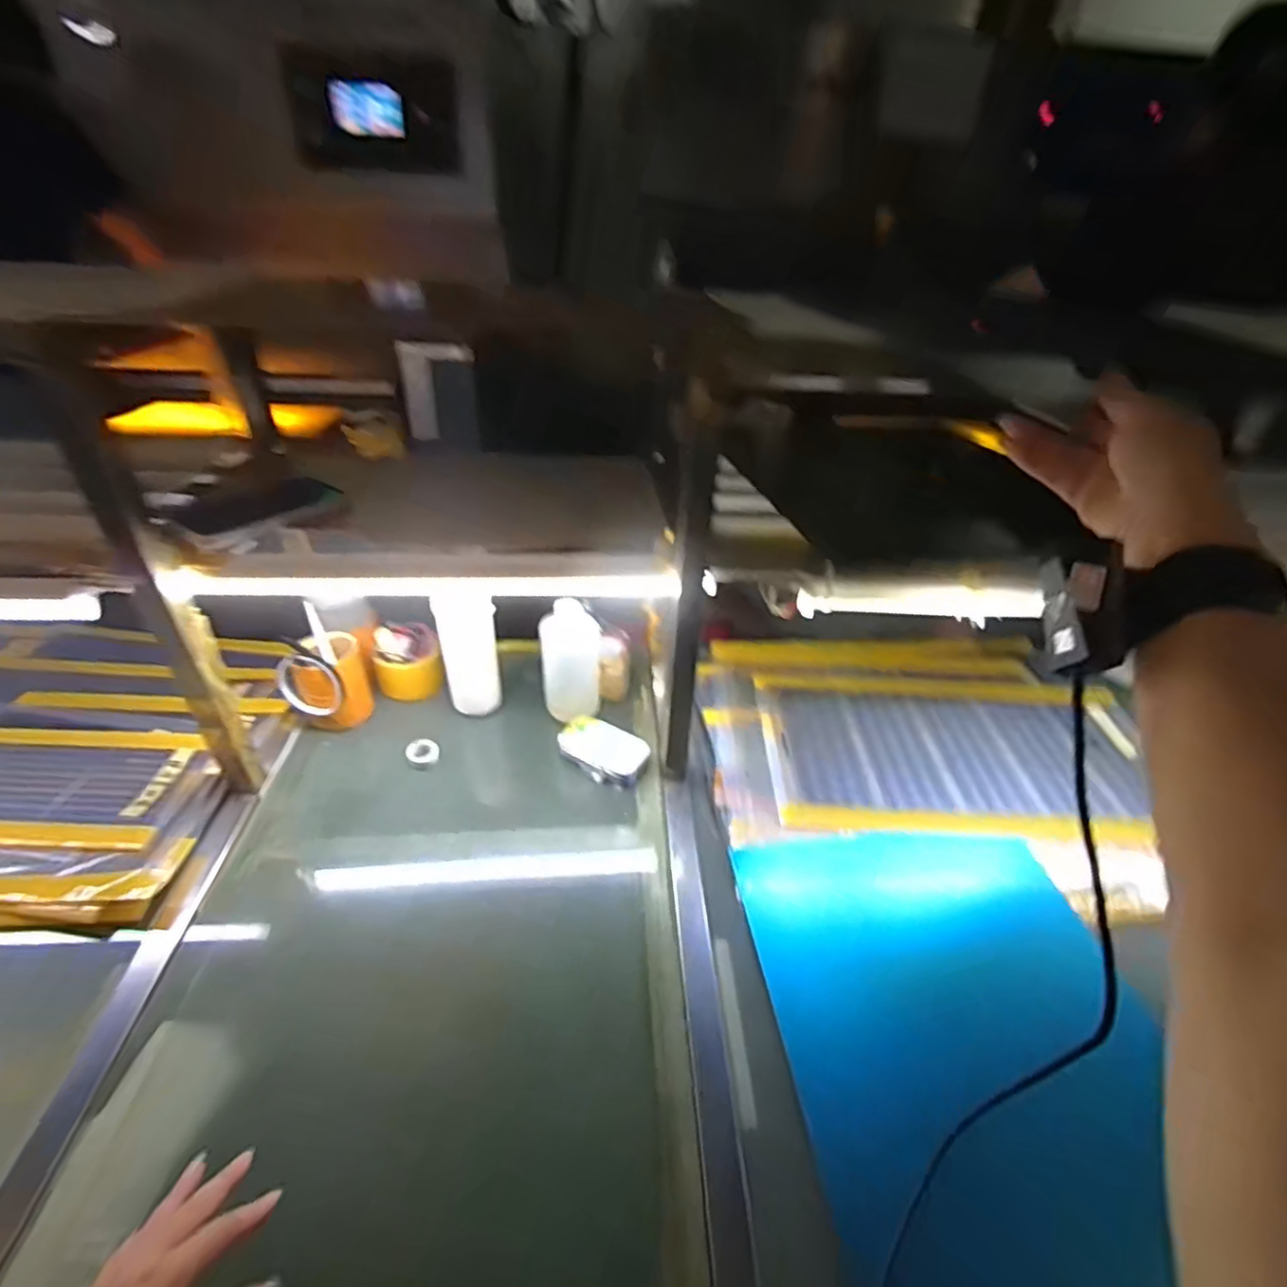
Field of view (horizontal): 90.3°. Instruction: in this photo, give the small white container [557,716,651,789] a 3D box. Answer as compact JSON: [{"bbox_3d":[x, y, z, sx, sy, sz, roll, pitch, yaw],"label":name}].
[{"bbox_3d":[-0.051,0.136,0.808,0.112,0.027,0.068,16,38,17],"label":"small white container"}]

